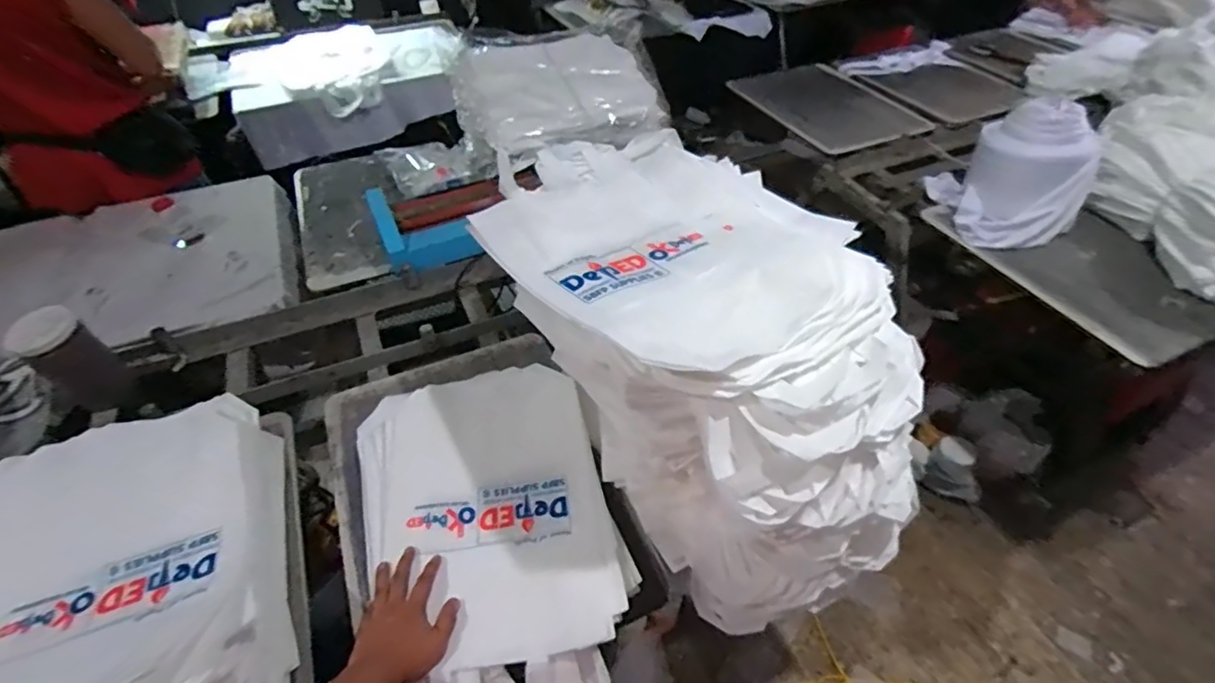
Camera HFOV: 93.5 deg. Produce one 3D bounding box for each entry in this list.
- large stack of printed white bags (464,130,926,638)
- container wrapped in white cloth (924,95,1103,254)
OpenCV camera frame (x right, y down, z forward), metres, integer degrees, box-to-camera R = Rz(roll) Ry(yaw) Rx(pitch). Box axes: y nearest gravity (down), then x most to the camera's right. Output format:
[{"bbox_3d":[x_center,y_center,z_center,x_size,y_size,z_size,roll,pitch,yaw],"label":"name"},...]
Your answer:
[{"bbox_3d":[0.087,-0.020,0.829,0.422,0.329,0.727,-17,47,-15],"label":"large stack of printed white bags"},{"bbox_3d":[0.916,-0.386,1.278,0.224,0.242,0.272,-3,45,-2],"label":"container wrapped in white cloth"}]

